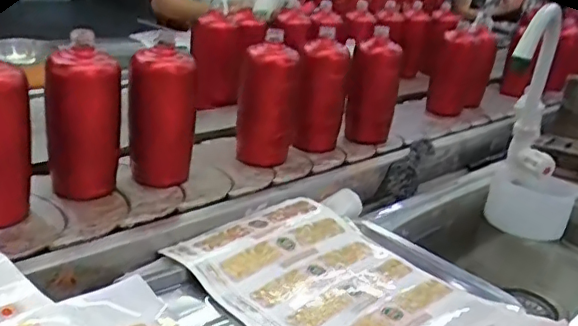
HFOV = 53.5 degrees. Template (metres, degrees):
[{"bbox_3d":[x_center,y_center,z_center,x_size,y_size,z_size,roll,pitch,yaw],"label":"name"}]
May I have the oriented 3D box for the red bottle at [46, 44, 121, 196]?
[{"bbox_3d":[-0.245,-0.045,0.685,0.065,0.171,0.068,17,24,24],"label":"red bottle"}]

